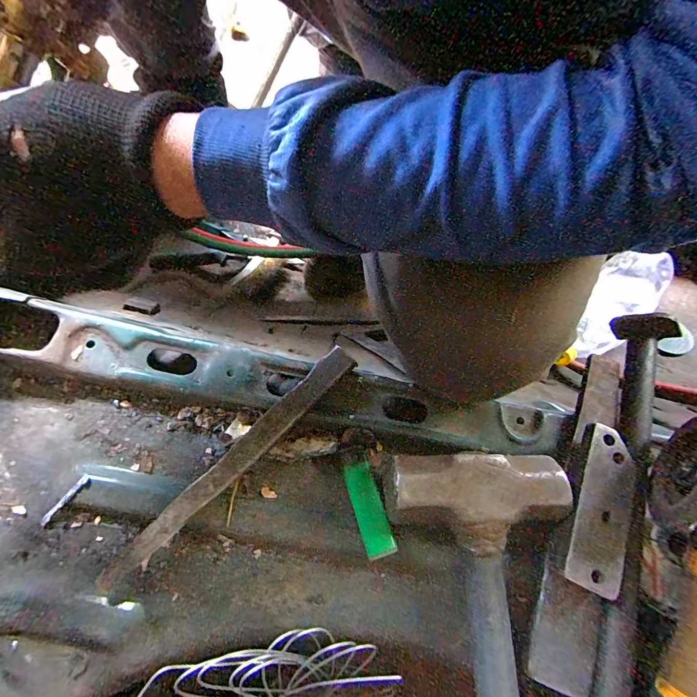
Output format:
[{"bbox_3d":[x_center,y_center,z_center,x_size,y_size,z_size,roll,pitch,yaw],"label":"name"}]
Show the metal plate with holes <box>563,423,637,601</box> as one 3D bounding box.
[{"bbox_3d":[0.184,0.111,0.256,0.038,0.009,0.114,28,66,5],"label":"metal plate with holes"}]

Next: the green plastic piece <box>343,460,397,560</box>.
[{"bbox_3d":[0.015,0.120,0.273,0.022,0.004,0.066,-22,62,4],"label":"green plastic piece"}]

